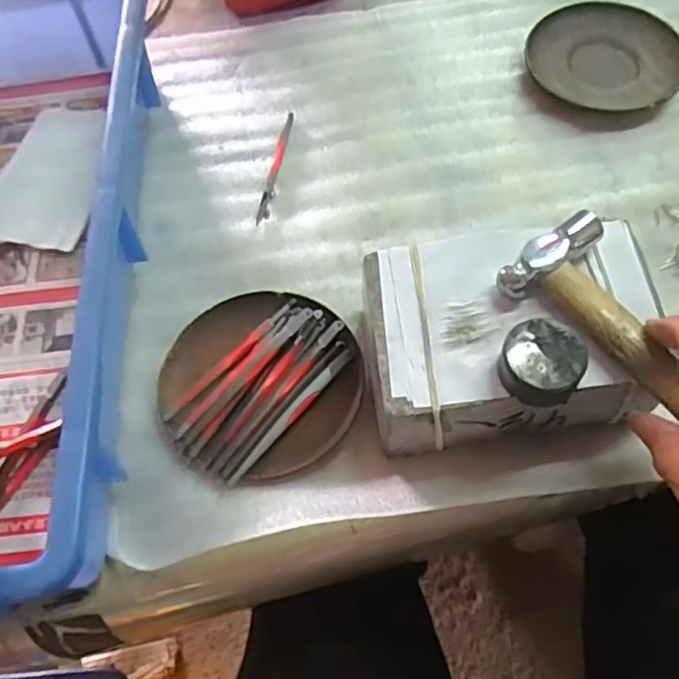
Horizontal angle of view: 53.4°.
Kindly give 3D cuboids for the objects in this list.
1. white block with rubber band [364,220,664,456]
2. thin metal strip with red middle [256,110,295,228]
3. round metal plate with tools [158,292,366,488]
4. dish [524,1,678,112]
[{"bbox_3d":[0.090,0.003,0.363,0.143,0.063,0.106,-6,60,1],"label":"white block with rubber band"},{"bbox_3d":[-0.045,-0.121,0.473,0.008,0.005,0.102,6,60,7],"label":"thin metal strip with red middle"},{"bbox_3d":[-0.046,0.023,0.384,0.110,0.021,0.111,-2,60,3],"label":"round metal plate with tools"},{"bbox_3d":[0.195,-0.208,0.494,0.110,0.016,0.095,20,63,15],"label":"dish"}]

